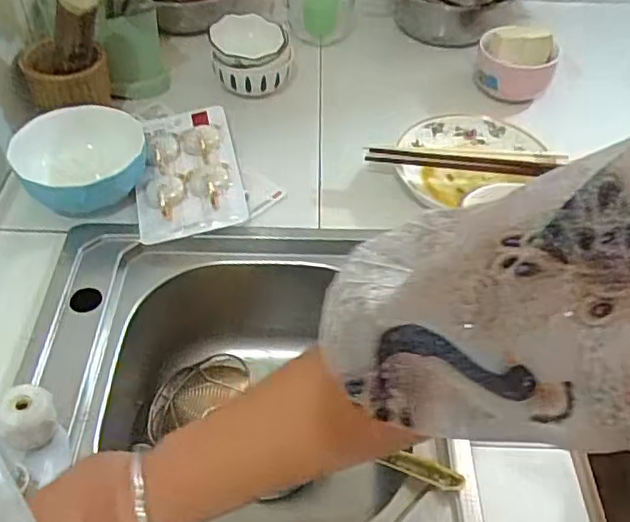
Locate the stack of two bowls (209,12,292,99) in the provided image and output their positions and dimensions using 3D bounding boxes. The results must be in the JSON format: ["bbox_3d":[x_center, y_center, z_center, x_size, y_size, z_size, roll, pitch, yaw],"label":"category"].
[{"bbox_3d":[-0.085,-0.277,0.853,0.104,0.078,0.093,-5,49,-7],"label":"stack of two bowls"}]

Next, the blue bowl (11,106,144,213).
[{"bbox_3d":[-0.262,-0.108,0.713,0.142,0.073,0.122,-12,50,-13],"label":"blue bowl"}]

